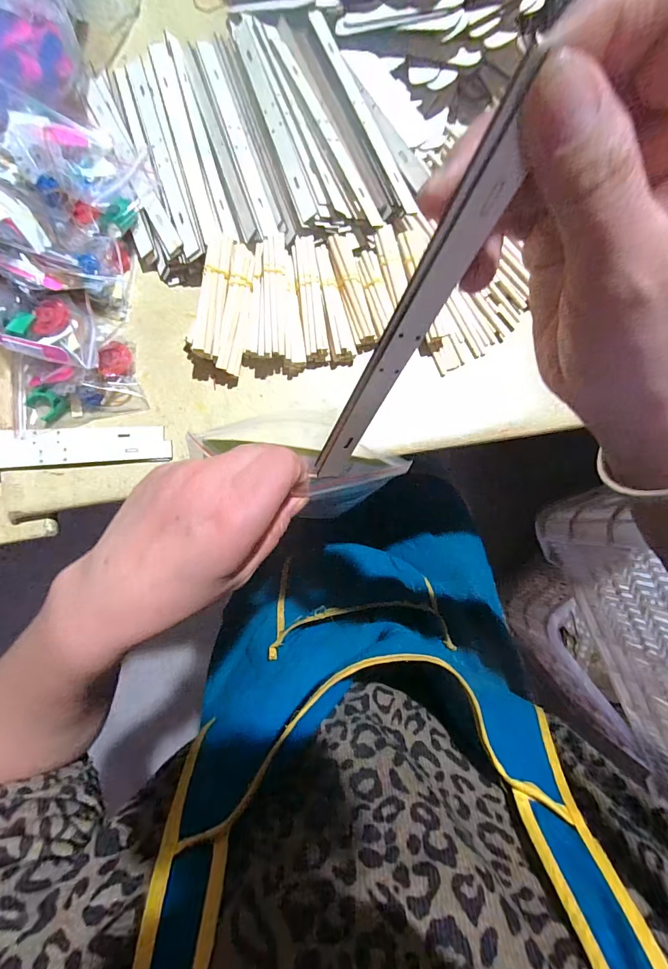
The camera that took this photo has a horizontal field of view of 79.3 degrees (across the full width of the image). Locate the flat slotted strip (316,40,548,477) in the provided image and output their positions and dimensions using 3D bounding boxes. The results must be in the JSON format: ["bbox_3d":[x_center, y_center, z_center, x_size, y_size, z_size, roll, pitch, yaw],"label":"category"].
[{"bbox_3d":[0.028,-0.060,0.184,0.021,0.185,0.005,2,57,-22],"label":"flat slotted strip"}]

